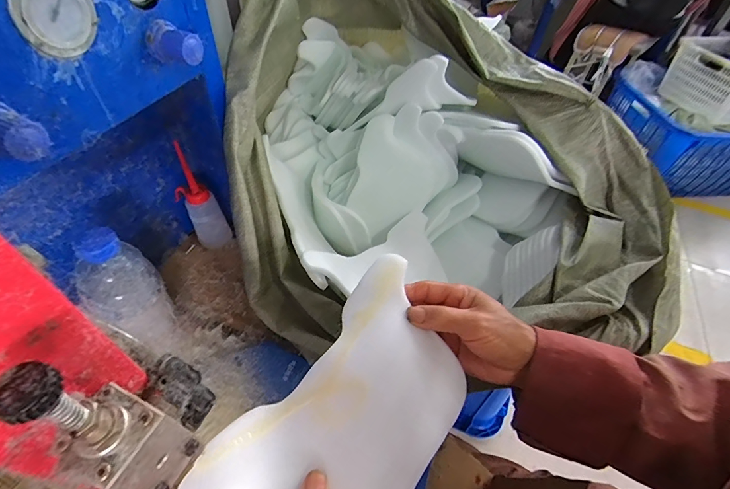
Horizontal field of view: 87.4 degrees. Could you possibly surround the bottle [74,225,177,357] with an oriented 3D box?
[{"bbox_3d":[-0.293,0.059,0.471,0.074,0.172,0.082,-1,51,-7],"label":"bottle"}]

